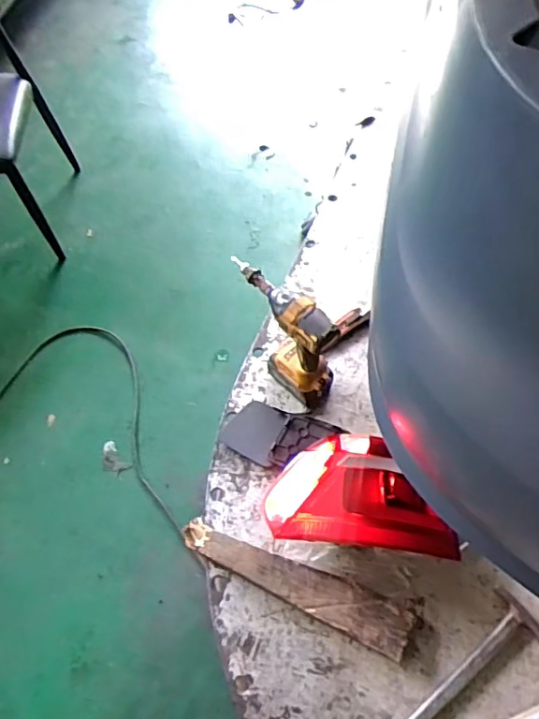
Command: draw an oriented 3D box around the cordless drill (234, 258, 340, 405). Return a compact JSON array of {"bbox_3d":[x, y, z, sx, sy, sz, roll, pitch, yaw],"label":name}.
[{"bbox_3d":[0.028,-0.042,0.975,0.069,0.253,0.199,-37,66,-15],"label":"cordless drill"}]

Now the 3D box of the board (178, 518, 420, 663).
[{"bbox_3d":[0.038,0.348,0.876,0.378,0.043,0.075,22,65,14],"label":"board"}]

